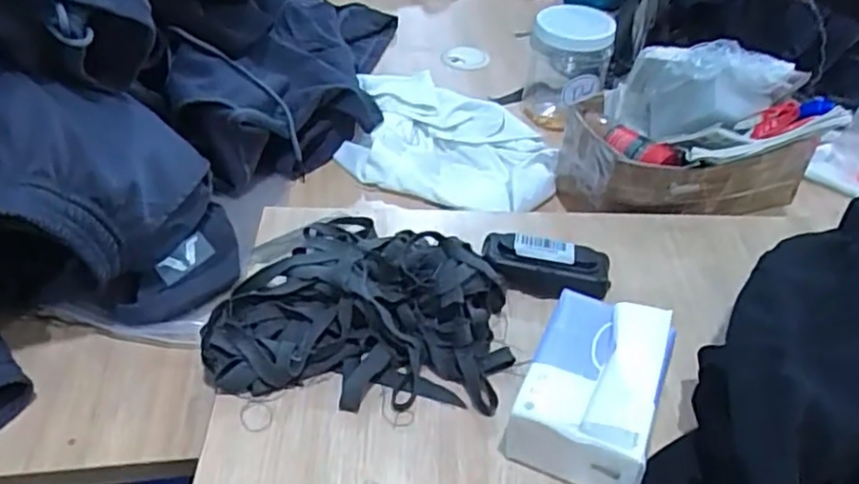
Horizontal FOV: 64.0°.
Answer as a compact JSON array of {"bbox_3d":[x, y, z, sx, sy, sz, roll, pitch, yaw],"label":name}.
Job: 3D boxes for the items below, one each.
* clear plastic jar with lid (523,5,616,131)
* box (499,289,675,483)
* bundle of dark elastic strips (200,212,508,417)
[{"bbox_3d":[0.165,-0.210,0.823,0.093,0.109,0.093,9,43,6],"label":"clear plastic jar with lid"},{"bbox_3d":[0.113,0.095,0.466,0.086,0.074,0.120,19,45,17],"label":"box"},{"bbox_3d":[-0.052,0.041,0.535,0.220,0.055,0.174,8,43,6],"label":"bundle of dark elastic strips"}]

